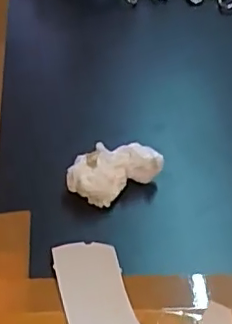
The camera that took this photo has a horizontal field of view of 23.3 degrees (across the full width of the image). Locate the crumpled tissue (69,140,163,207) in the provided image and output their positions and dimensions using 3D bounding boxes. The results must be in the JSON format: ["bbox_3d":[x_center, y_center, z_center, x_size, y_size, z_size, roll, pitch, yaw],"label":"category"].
[{"bbox_3d":[-0.003,0.008,0.368,0.058,0.028,0.033,-24,54,-23],"label":"crumpled tissue"}]

